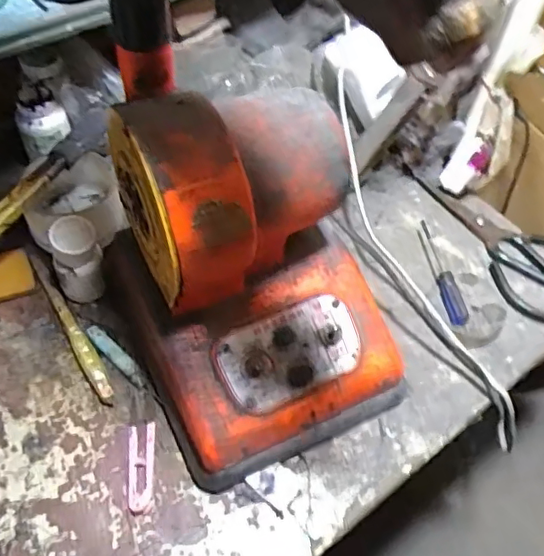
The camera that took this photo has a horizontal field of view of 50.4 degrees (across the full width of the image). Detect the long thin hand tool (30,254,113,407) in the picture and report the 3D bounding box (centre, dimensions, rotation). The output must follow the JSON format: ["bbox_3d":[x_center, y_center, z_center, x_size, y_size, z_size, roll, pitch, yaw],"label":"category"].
[{"bbox_3d":[-0.181,0.043,0.522,0.017,0.010,0.168,-25,61,-19],"label":"long thin hand tool"}]

